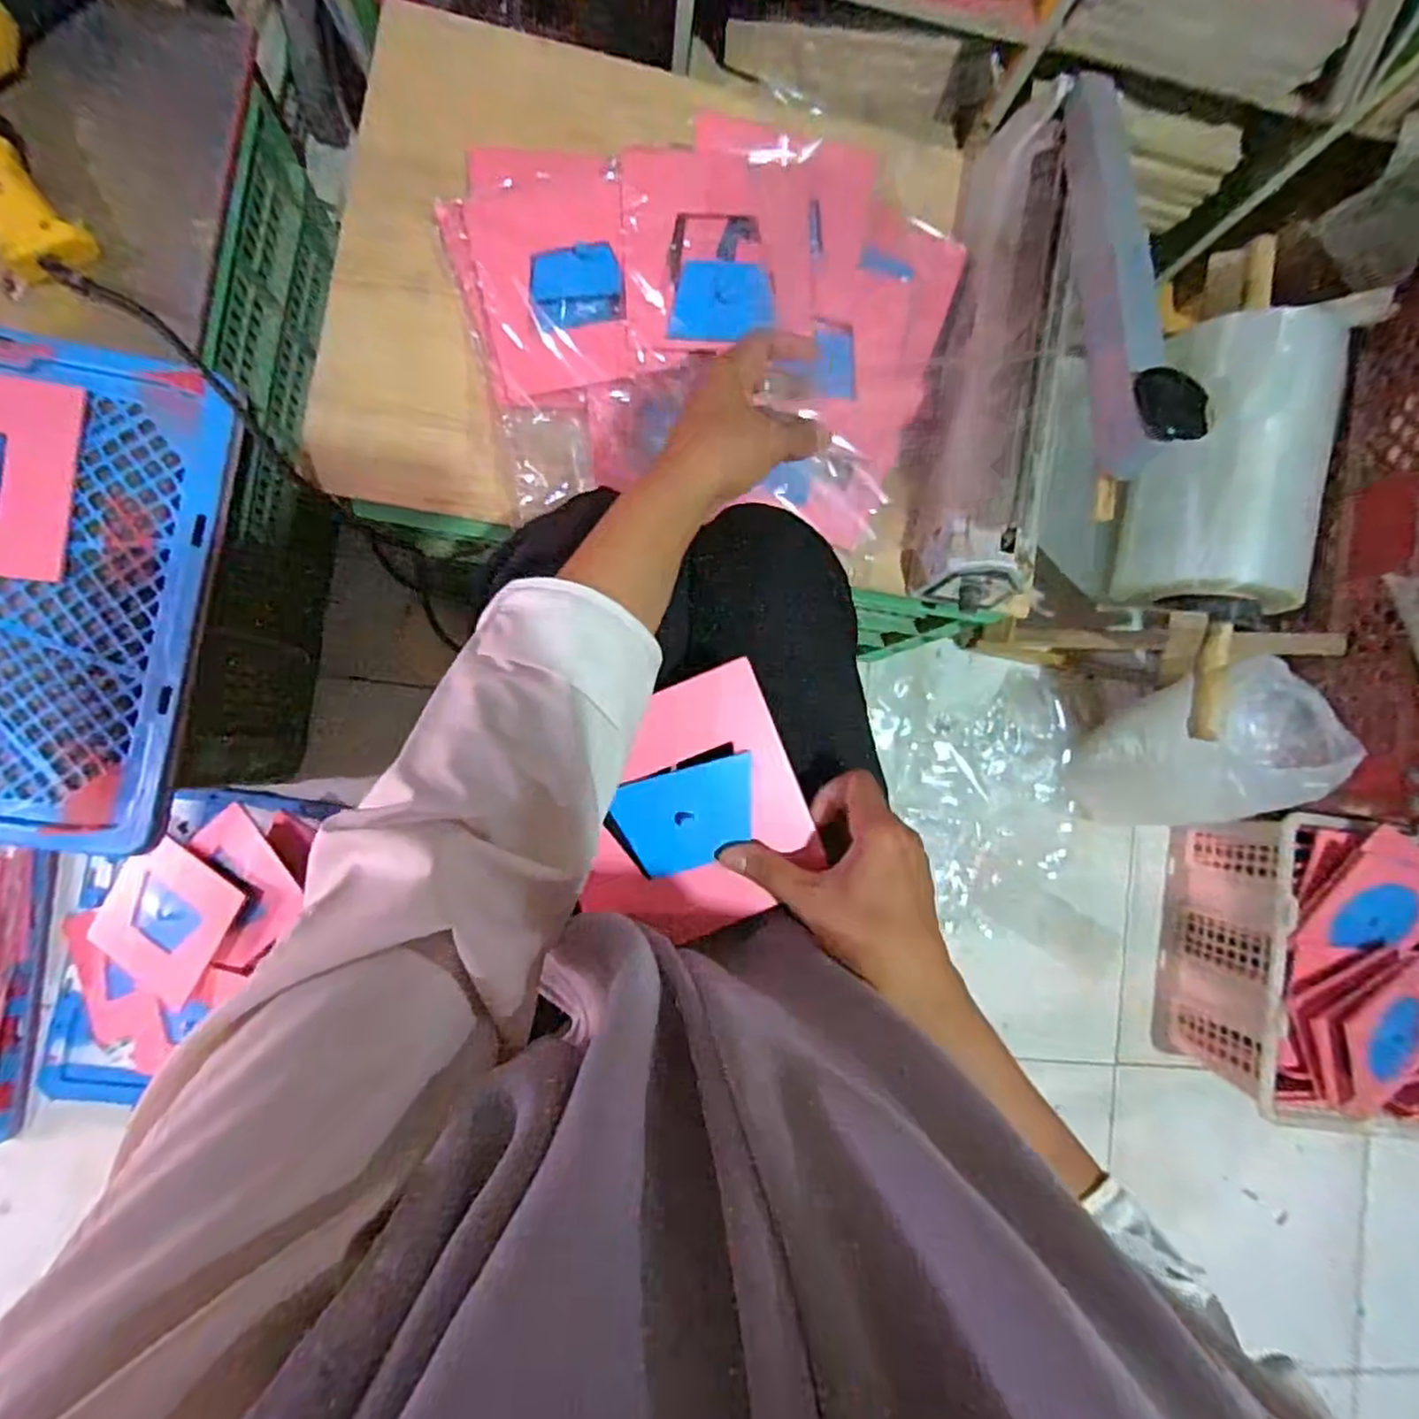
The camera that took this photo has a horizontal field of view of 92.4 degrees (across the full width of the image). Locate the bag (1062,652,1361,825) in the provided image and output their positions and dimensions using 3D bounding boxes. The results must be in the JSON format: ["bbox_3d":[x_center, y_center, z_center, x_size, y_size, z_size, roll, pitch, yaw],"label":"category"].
[{"bbox_3d":[0.560,0.047,0.785,0.142,0.252,0.186,5,87,-7],"label":"bag"}]

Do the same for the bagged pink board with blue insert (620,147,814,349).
[{"bbox_3d":[0.007,-0.347,0.511,0.139,0.023,0.151,-2,88,-8],"label":"bagged pink board with blue insert"}]

